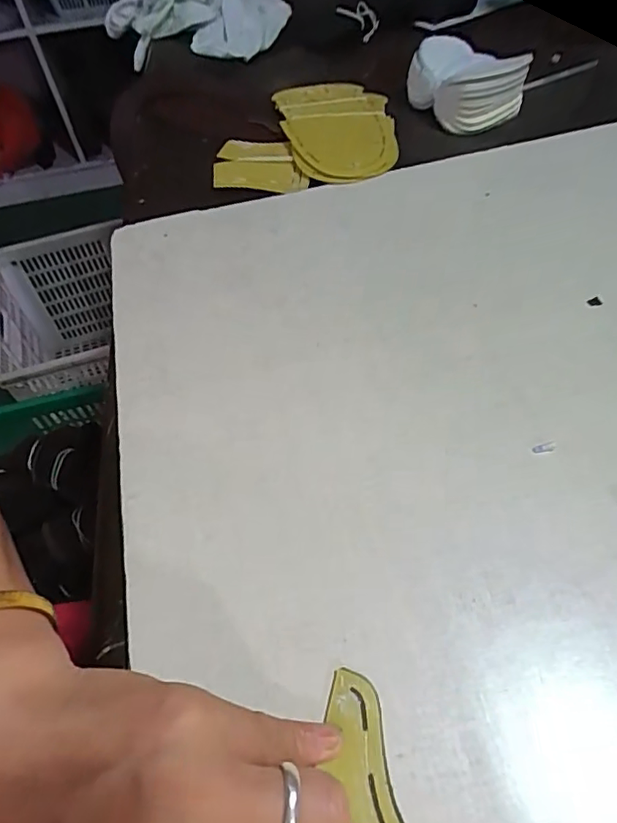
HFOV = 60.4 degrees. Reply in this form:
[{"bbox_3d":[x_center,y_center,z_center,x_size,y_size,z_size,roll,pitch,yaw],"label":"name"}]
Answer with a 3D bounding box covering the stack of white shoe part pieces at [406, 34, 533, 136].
[{"bbox_3d":[0.153,-0.323,0.516,0.090,0.041,0.111,-19,53,-10],"label":"stack of white shoe part pieces"}]

